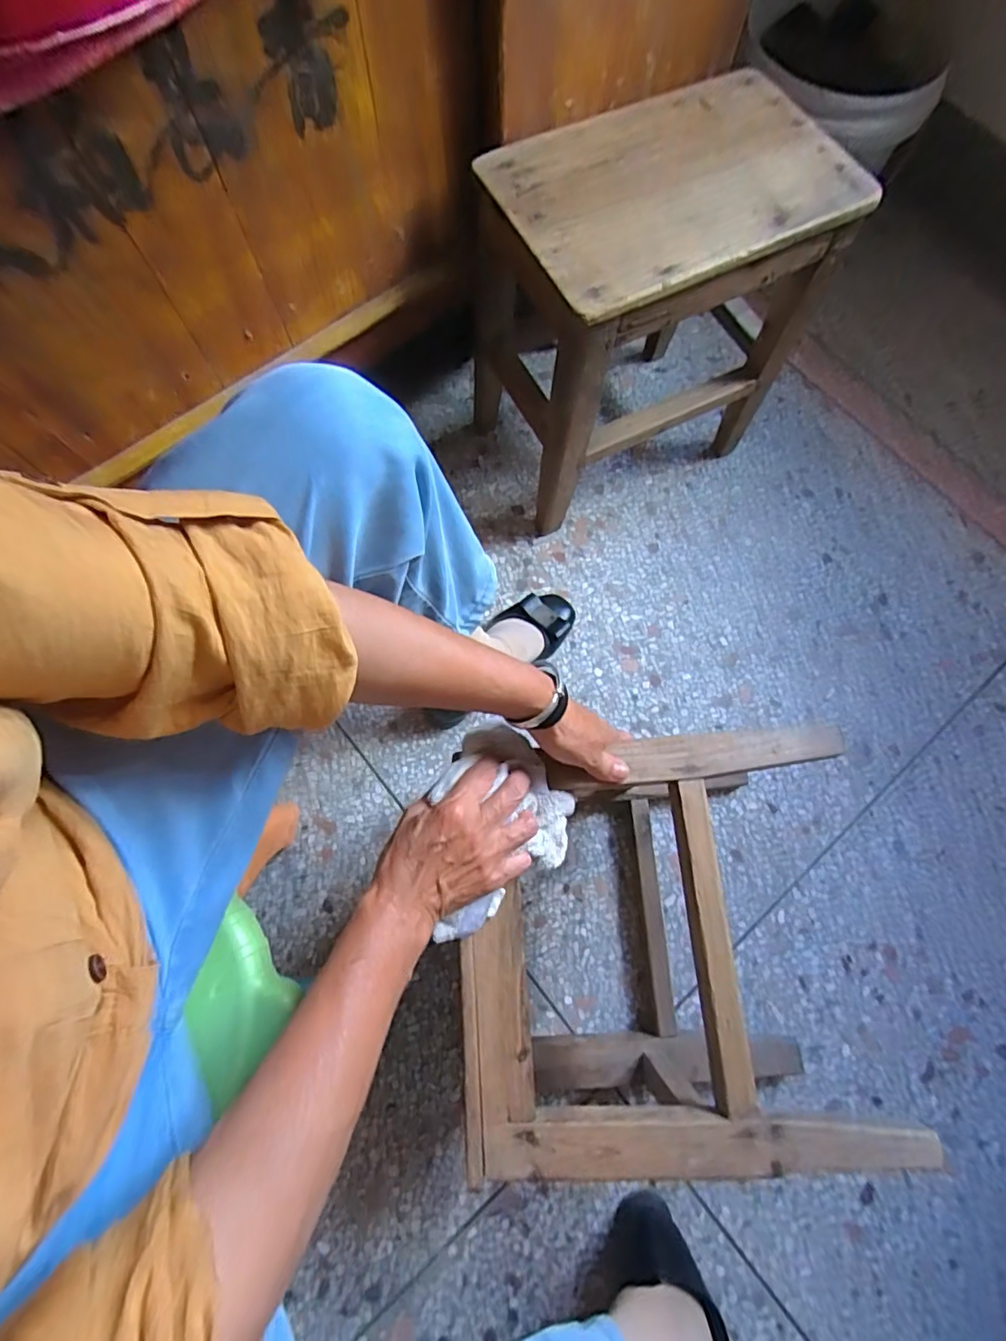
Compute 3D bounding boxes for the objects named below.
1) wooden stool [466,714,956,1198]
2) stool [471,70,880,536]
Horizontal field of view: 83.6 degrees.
[{"bbox_3d":[0.124,0.237,0.536,0.320,0.227,0.313,0,73,-2],"label":"wooden stool"},{"bbox_3d":[0.147,-0.399,0.648,0.316,0.301,0.227,-26,76,-9],"label":"stool"}]

